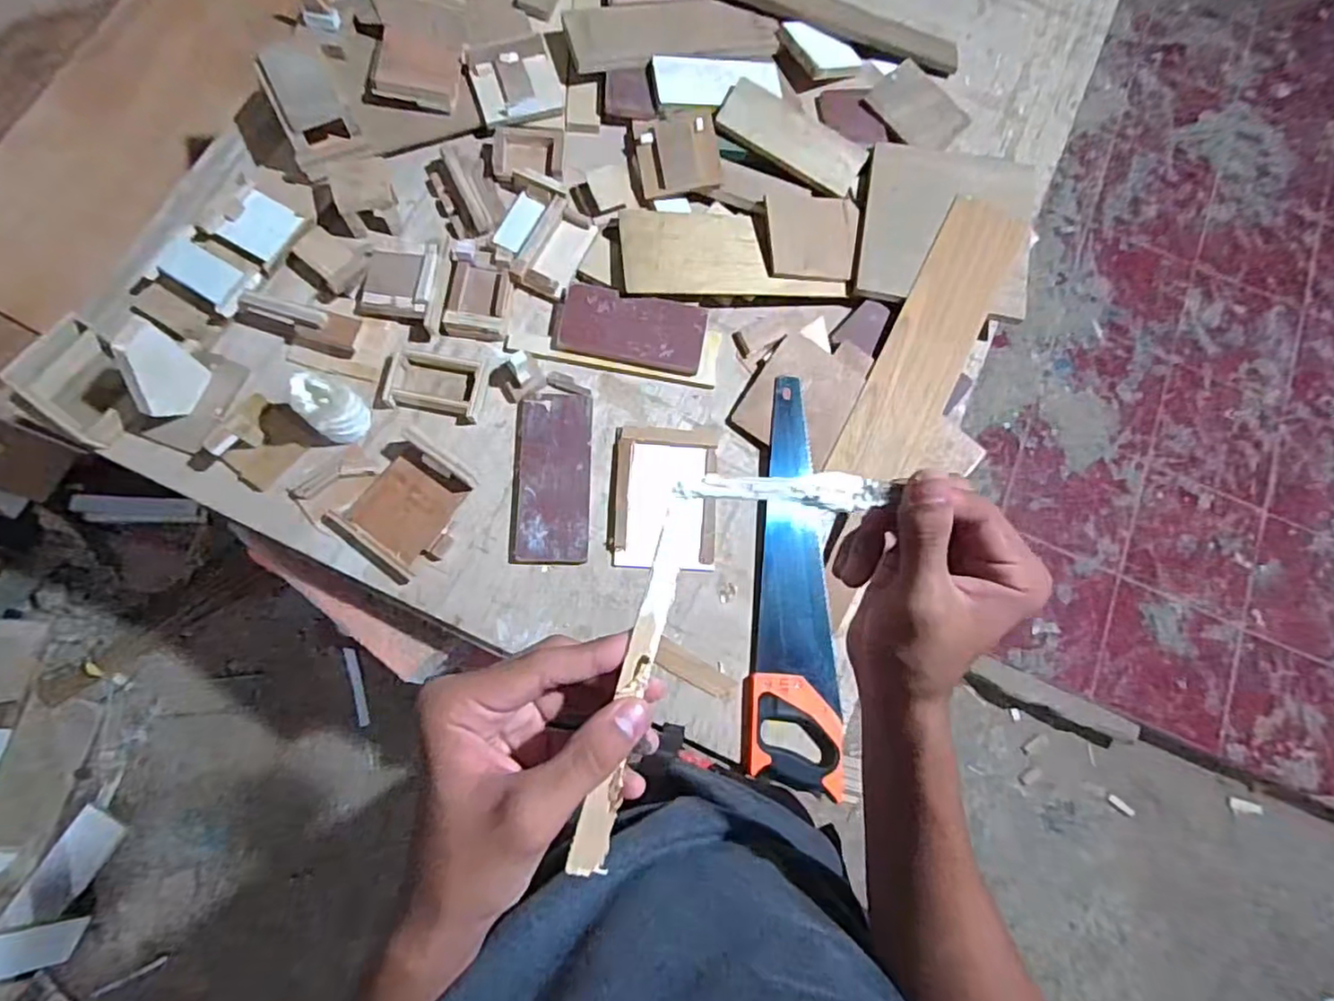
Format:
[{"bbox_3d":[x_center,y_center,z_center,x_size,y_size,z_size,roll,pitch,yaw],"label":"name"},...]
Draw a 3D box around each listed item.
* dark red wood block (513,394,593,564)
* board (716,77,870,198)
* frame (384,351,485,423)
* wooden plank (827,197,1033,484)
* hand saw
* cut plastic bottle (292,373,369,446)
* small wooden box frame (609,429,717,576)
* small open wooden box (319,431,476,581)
[{"bbox_3d":[-0.144,-0.031,0.818,0.091,0.025,0.217,3,76,-3],"label":"dark red wood block"},{"bbox_3d":[0.182,-0.520,0.913,0.217,0.015,0.073,27,97,-5],"label":"board"},{"bbox_3d":[-0.297,-0.152,0.828,0.121,0.035,0.082,9,76,-2],"label":"frame"},{"bbox_3d":[0.361,-0.220,0.866,0.108,0.013,0.435,26,81,8],"label":"wooden plank"},{"bbox_3d":[0.166,0.093,0.812,0.102,0.039,0.502,4,76,-3],"label":"hand saw"},{"bbox_3d":[-0.410,-0.114,0.775,0.065,0.103,0.067,2,77,-7],"label":"cut plastic bottle"},{"bbox_3d":[-0.004,-0.006,0.831,0.136,0.030,0.186,3,76,-3],"label":"small wooden box frame"},{"bbox_3d":[-0.326,0.003,0.781,0.148,0.041,0.162,31,76,4],"label":"small open wooden box"}]

